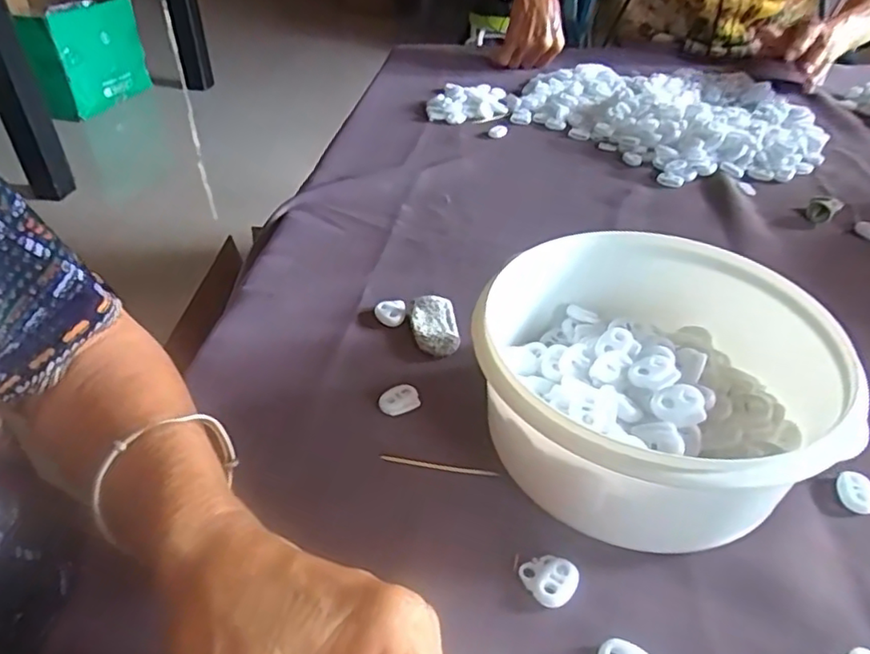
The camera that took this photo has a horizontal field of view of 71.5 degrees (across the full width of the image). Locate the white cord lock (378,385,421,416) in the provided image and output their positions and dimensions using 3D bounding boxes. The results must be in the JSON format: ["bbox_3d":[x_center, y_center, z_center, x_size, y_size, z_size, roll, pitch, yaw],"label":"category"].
[{"bbox_3d":[-0.020,0.041,0.333,0.021,0.005,0.016,-14,42,-15],"label":"white cord lock"}]

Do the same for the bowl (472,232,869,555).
[{"bbox_3d":[0.101,0.028,0.294,0.154,0.076,0.156,0,40,0],"label":"bowl"}]

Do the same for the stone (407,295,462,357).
[{"bbox_3d":[0.000,-0.002,0.377,0.028,0.012,0.044,-9,40,-10],"label":"stone"}]

